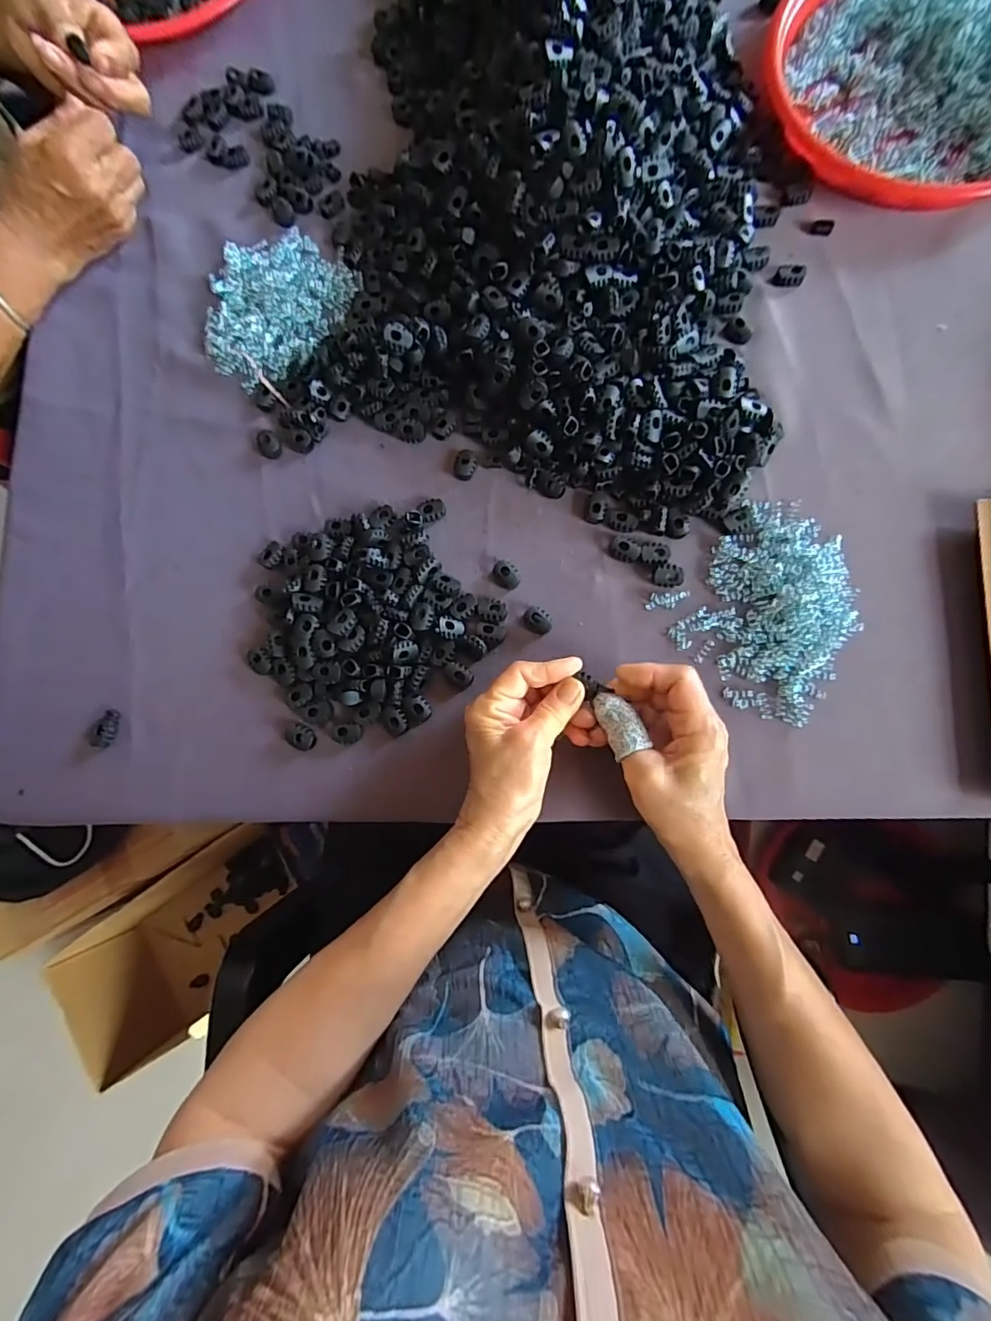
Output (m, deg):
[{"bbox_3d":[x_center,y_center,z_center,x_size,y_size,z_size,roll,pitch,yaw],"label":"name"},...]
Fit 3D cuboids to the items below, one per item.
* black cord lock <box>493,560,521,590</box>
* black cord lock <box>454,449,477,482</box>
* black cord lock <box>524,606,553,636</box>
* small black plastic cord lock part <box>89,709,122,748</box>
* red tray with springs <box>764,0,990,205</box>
[{"bbox_3d":[0.008,-0.064,0.386,0.017,0.009,0.024,-34,80,-1],"label":"black cord lock"},{"bbox_3d":[-0.023,-0.151,0.397,0.017,0.006,0.024,13,83,6],"label":"black cord lock"},{"bbox_3d":[0.031,-0.030,0.379,0.021,0.009,0.017,31,85,8],"label":"black cord lock"},{"bbox_3d":[-0.294,0.051,0.389,0.015,0.008,0.029,11,83,6],"label":"small black plastic cord lock part"},{"bbox_3d":[0.337,-0.459,0.395,0.222,0.041,0.248,-41,81,-2],"label":"red tray with springs"}]

